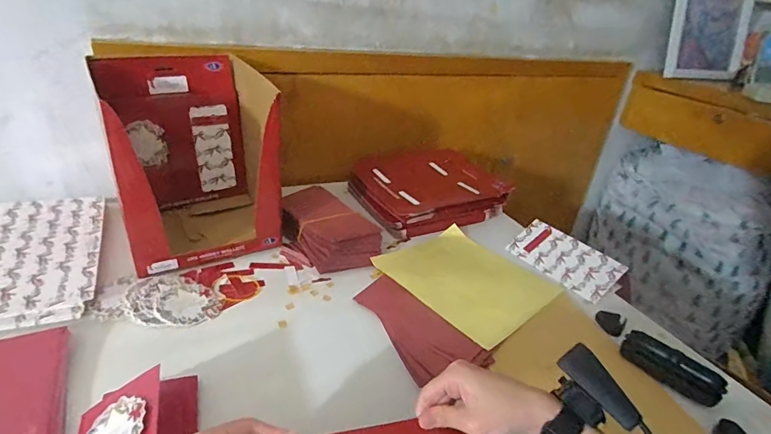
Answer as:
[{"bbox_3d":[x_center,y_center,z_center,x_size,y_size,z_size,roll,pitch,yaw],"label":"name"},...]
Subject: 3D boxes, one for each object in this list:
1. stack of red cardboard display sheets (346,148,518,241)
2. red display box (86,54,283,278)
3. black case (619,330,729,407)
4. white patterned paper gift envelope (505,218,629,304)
[{"bbox_3d":[0.085,-0.053,0.849,0.259,0.061,0.197,-9,32,-27],"label":"stack of red cardboard display sheets"},{"bbox_3d":[-0.283,-0.089,0.644,0.209,0.242,0.215,-13,34,-32],"label":"red display box"},{"bbox_3d":[0.358,0.189,0.543,0.045,0.025,0.110,-18,37,-38],"label":"black case"},{"bbox_3d":[0.295,0.067,0.721,0.082,0.010,0.171,-40,47,-15],"label":"white patterned paper gift envelope"}]

